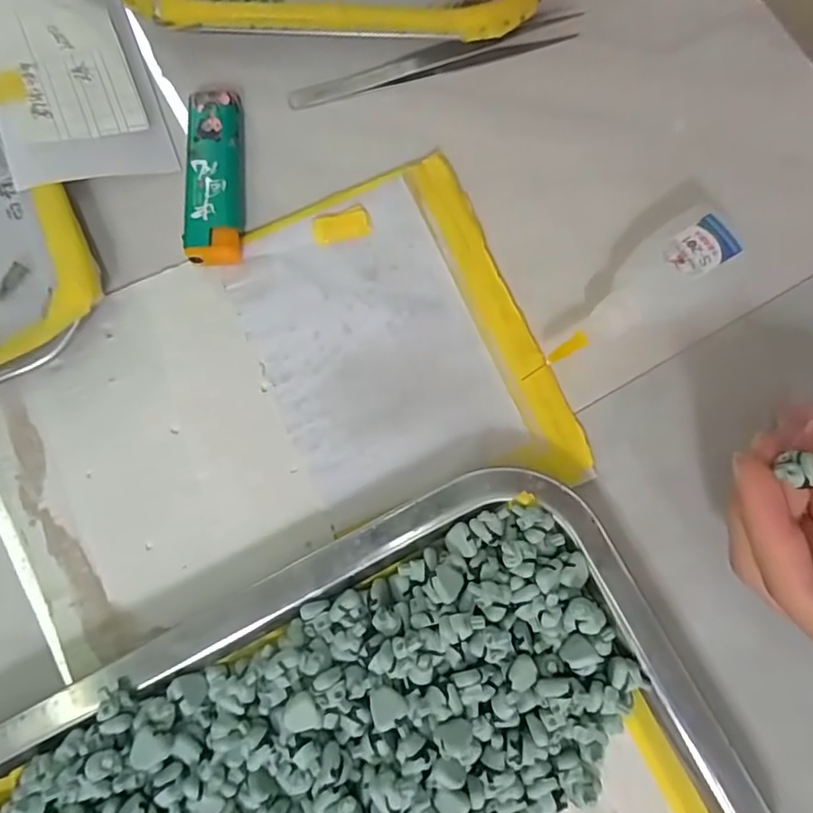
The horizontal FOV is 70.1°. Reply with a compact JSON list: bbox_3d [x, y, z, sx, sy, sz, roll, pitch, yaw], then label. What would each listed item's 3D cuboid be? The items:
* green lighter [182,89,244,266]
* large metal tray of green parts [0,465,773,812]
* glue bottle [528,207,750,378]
[{"bbox_3d":[-0.081,-0.098,0.248,0.024,0.011,0.077,-3,78,0],"label":"green lighter"},{"bbox_3d":[-0.018,0.152,0.189,0.261,0.024,0.193,-27,79,-5],"label":"large metal tray of green parts"},{"bbox_3d":[0.092,-0.044,0.235,0.092,0.021,0.035,-34,80,-6],"label":"glue bottle"}]

